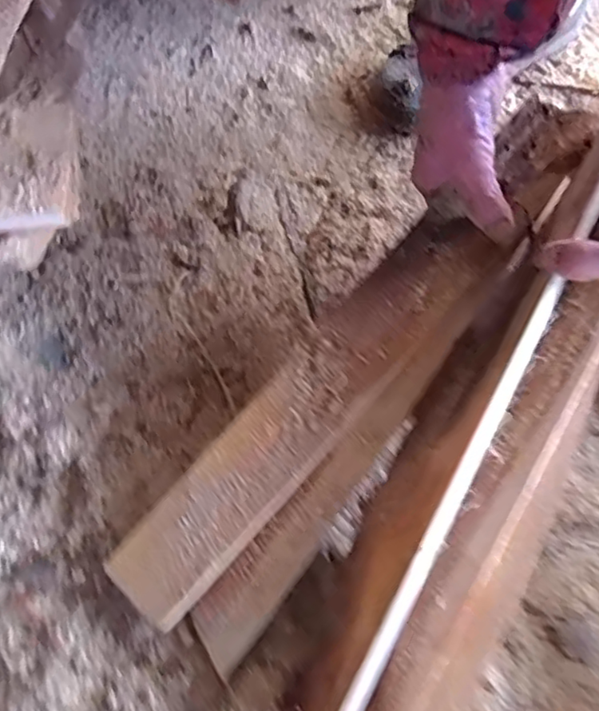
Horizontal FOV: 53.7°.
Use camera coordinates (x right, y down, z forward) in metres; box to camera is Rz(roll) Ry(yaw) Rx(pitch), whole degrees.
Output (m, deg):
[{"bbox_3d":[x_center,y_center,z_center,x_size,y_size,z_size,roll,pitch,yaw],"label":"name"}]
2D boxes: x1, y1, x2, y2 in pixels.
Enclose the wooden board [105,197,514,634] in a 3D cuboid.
[{"bbox_3d":[0.002,0.039,0.421,0.065,0.009,0.349,43,89,13],"label":"wooden board"}]

